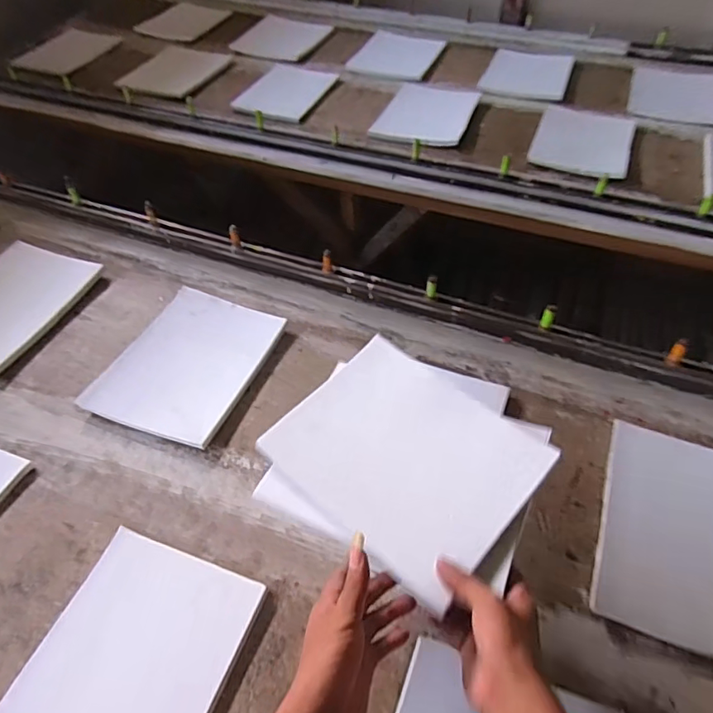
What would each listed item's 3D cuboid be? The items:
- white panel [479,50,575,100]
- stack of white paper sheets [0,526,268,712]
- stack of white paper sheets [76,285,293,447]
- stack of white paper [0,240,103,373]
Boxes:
[{"bbox_3d":[0.448,-0.742,1.412,0.211,0.010,0.246,17,55,14],"label":"white panel"},{"bbox_3d":[-0.244,0.337,0.582,0.205,0.019,0.252,17,55,14],"label":"stack of white paper sheets"},{"bbox_3d":[-0.260,0.006,0.844,0.205,0.013,0.262,18,56,14],"label":"stack of white paper sheets"},{"bbox_3d":[-0.608,-0.097,0.916,0.206,0.027,0.262,19,55,15],"label":"stack of white paper"}]

